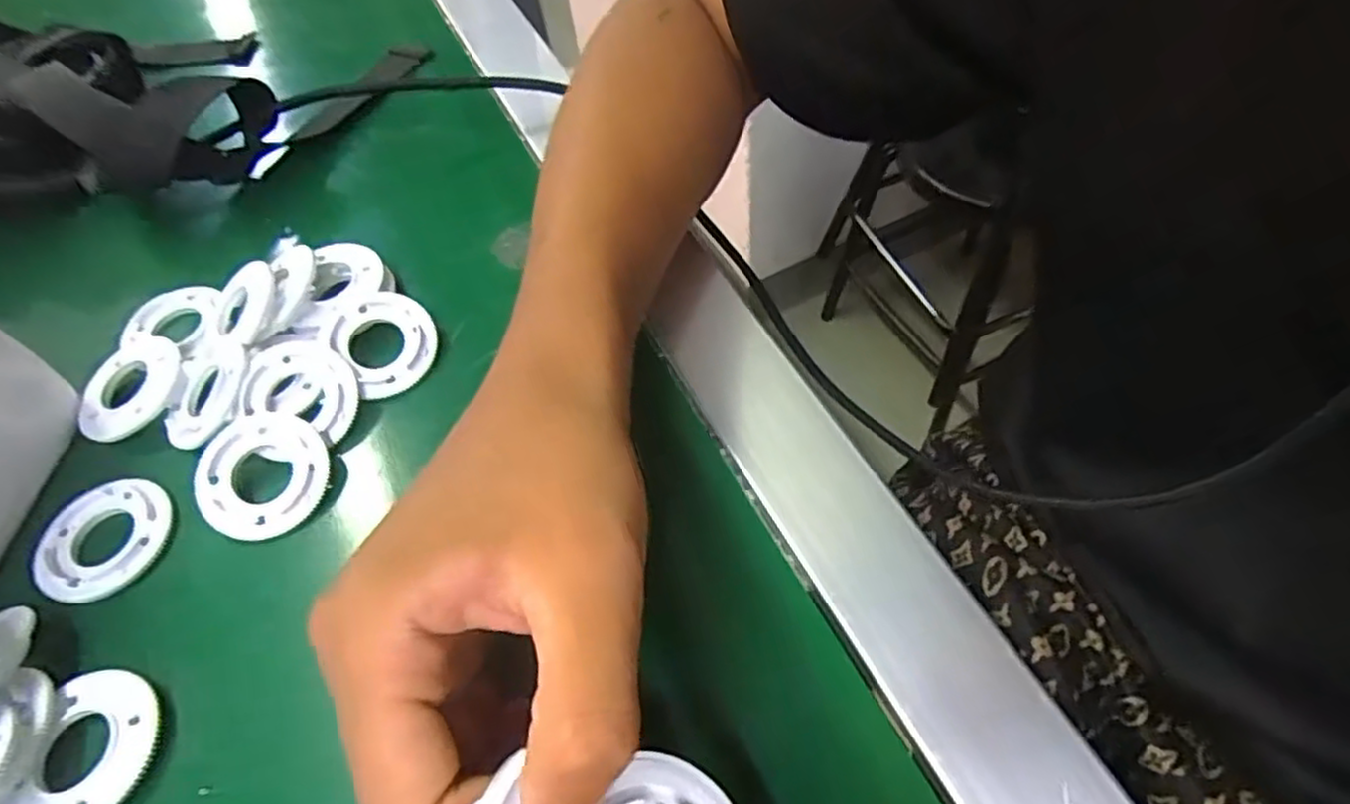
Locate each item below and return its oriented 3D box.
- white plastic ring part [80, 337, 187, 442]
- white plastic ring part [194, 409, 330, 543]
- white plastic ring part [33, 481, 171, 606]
[{"bbox_3d":[-0.205,-0.006,0.271,0.038,0.011,0.040,-3,56,4],"label":"white plastic ring part"},{"bbox_3d":[-0.141,0.025,0.248,0.041,0.006,0.044,2,72,-5],"label":"white plastic ring part"},{"bbox_3d":[-0.191,0.045,0.241,0.039,0.005,0.041,-30,58,-14],"label":"white plastic ring part"}]

